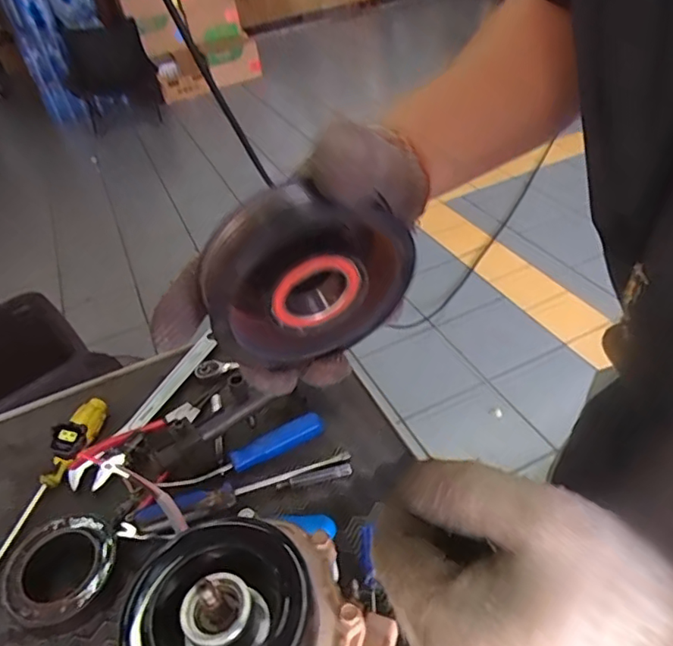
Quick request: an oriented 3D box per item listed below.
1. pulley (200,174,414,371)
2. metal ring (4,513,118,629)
[{"bbox_3d":[-0.015,-0.024,0.300,0.110,0.105,0.030,-19,40,-13],"label":"pulley"},{"bbox_3d":[-0.237,0.213,0.482,0.092,0.034,0.090,-6,39,5],"label":"metal ring"}]

